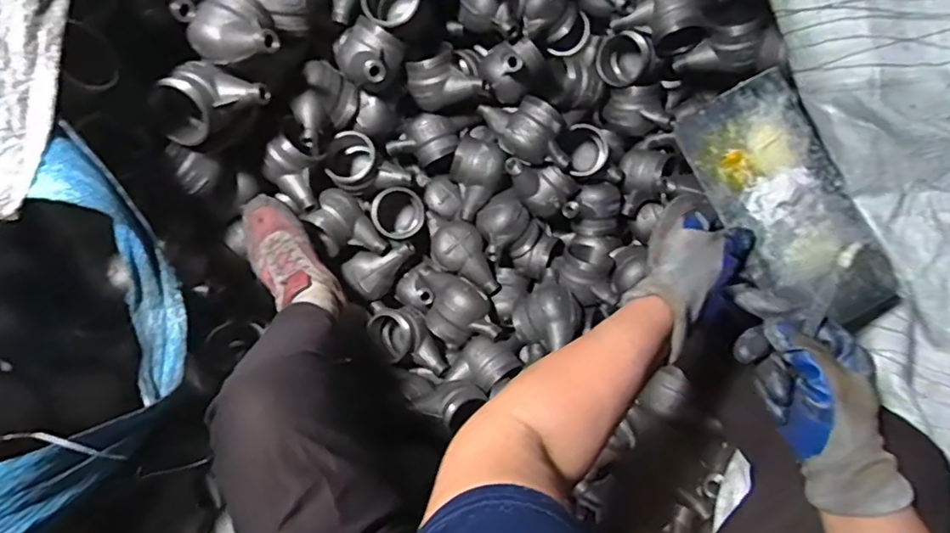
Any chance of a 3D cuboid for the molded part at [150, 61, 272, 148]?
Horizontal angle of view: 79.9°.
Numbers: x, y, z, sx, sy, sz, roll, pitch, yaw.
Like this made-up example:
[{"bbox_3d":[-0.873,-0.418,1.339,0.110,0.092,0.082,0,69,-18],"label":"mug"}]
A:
[{"bbox_3d":[-0.320,-0.205,0.682,0.132,0.068,0.071,-24,69,-12],"label":"molded part"}]

